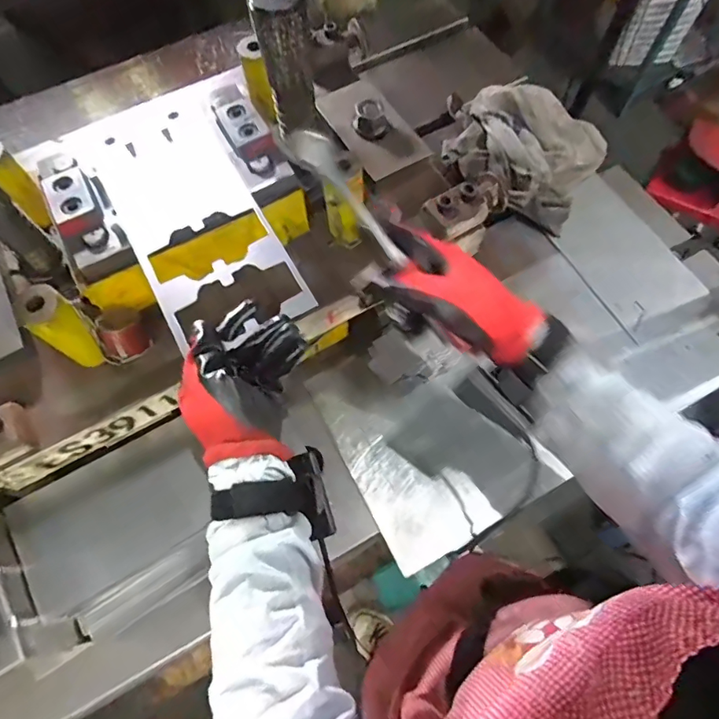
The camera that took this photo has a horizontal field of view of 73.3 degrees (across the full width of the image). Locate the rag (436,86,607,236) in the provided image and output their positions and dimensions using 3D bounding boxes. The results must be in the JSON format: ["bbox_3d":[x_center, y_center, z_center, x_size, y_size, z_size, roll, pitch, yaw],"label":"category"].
[{"bbox_3d":[0.220,-0.319,0.708,0.251,0.071,0.182,30,71,14],"label":"rag"}]

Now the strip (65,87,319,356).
[{"bbox_3d":[-0.166,-0.145,0.463,0.127,0.009,0.316,-30,69,-9],"label":"strip"}]

